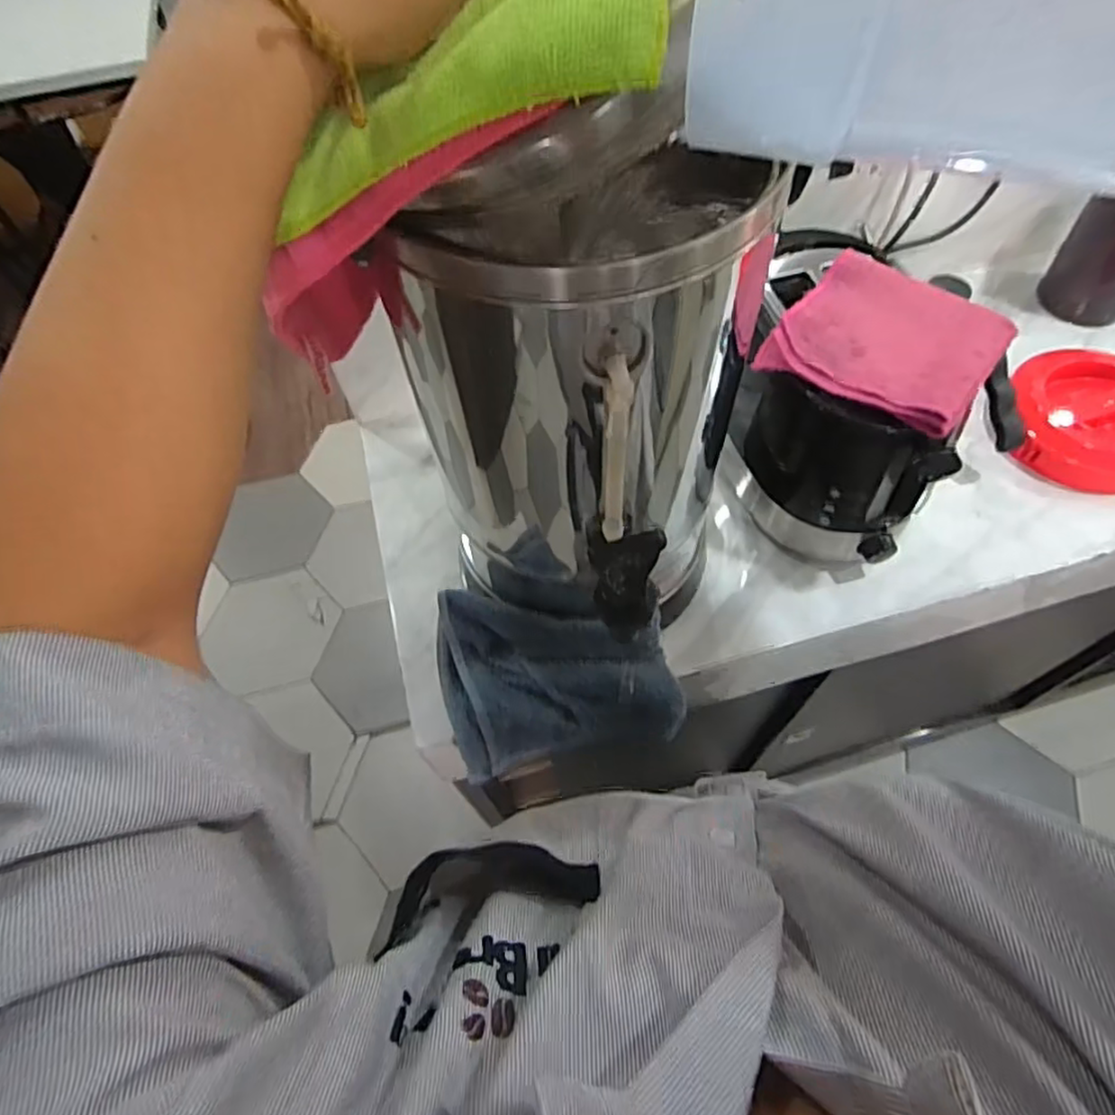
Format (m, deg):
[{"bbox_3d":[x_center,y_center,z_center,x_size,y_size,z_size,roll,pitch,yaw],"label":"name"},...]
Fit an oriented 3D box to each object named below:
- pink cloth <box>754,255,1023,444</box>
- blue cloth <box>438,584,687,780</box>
[{"bbox_3d":[0.250,-0.166,0.499,0.143,0.029,0.127,35,67,21],"label":"pink cloth"},{"bbox_3d":[-0.001,0.092,0.567,0.192,0.096,0.137,-12,60,-3],"label":"blue cloth"}]

